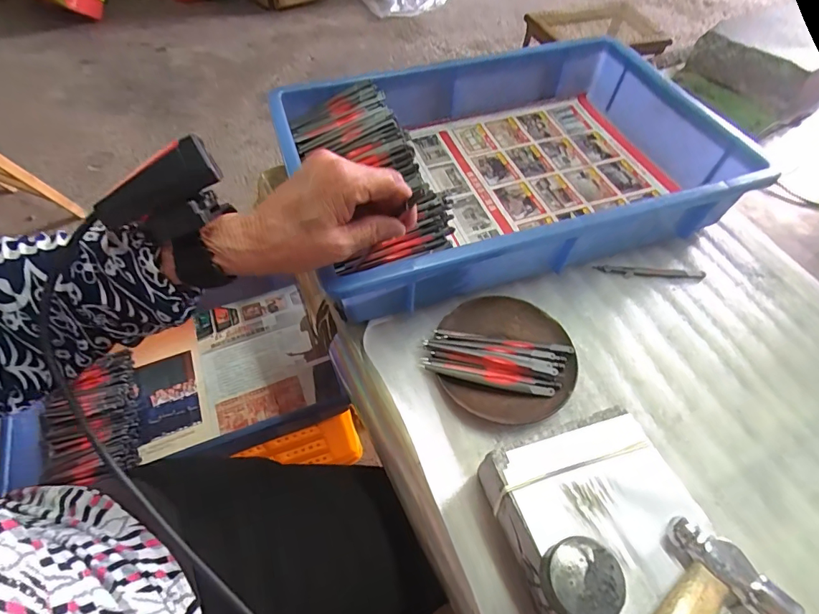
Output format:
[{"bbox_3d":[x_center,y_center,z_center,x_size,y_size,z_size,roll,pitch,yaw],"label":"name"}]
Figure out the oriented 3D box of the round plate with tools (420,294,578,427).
[{"bbox_3d":[0.078,0.038,0.367,0.112,0.016,0.109,1,56,-1],"label":"round plate with tools"}]

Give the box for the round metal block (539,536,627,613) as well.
[{"bbox_3d":[0.086,0.141,0.229,0.039,0.020,0.036,1,56,-1],"label":"round metal block"}]

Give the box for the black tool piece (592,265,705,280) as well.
[{"bbox_3d":[0.232,-0.033,0.428,0.105,0.004,0.011,3,56,0],"label":"black tool piece"}]

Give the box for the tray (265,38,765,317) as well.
[{"bbox_3d":[0.093,-0.154,0.462,0.414,0.073,0.277,-15,58,-12],"label":"tray"}]

